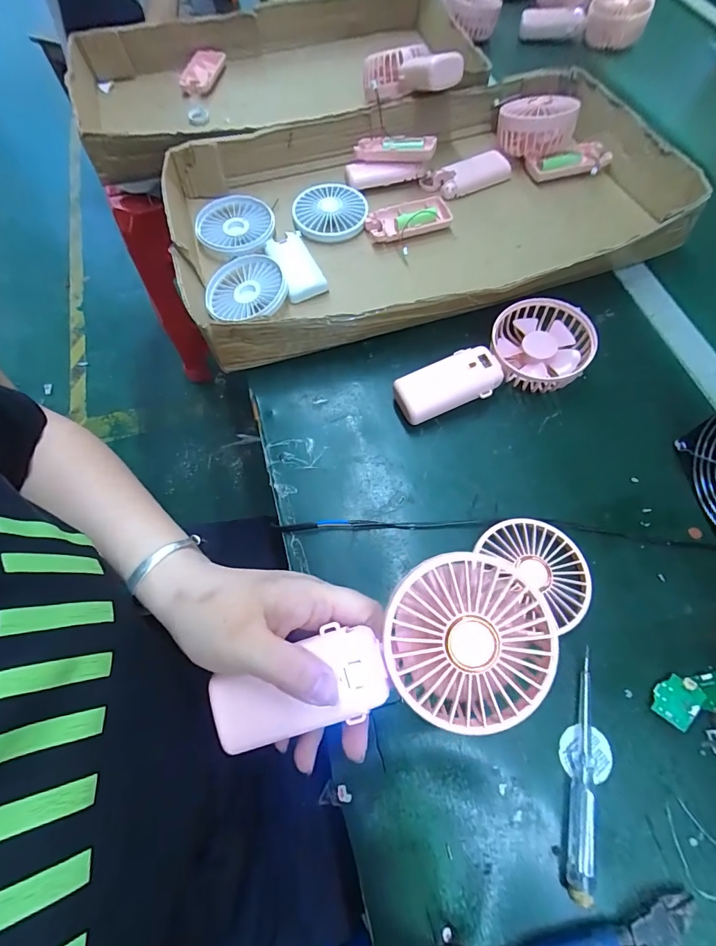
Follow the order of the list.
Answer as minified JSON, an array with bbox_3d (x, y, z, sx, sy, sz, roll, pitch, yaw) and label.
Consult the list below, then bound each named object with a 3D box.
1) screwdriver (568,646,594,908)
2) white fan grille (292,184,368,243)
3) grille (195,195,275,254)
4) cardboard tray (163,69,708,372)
[{"bbox_3d":[0.146,0.190,0.262,0.013,0.012,0.133,15,68,9],"label":"screwdriver"},{"bbox_3d":[-0.032,-0.306,0.474,0.083,0.016,0.083,-1,66,2],"label":"white fan grille"},{"bbox_3d":[-0.138,-0.285,0.465,0.084,0.013,0.087,-1,66,2],"label":"grille"},{"bbox_3d":[0.071,-0.295,0.455,0.530,0.067,0.310,-16,66,-5],"label":"cardboard tray"}]

